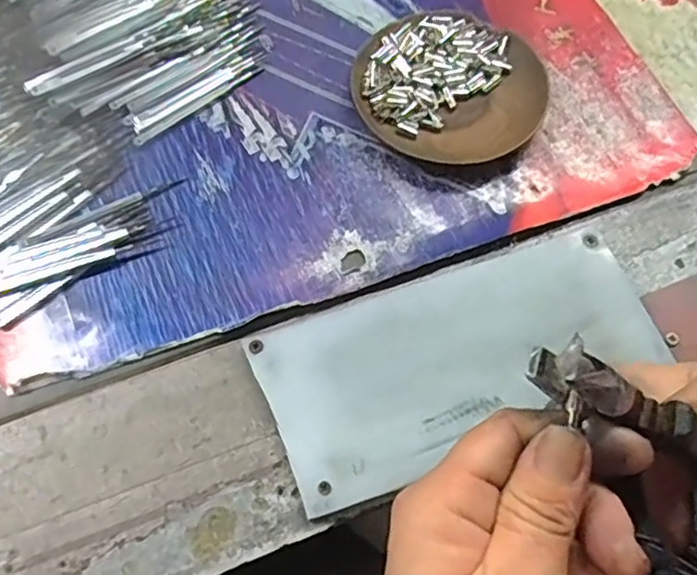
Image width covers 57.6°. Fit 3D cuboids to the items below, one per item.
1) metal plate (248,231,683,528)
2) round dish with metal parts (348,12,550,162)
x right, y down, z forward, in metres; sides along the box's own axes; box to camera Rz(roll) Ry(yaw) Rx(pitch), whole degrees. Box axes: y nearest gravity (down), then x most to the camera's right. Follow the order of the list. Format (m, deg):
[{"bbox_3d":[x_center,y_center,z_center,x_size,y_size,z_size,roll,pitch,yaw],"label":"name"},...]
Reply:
[{"bbox_3d":[0.057,0.032,0.323,0.197,0.005,0.093,-21,66,-11],"label":"metal plate"},{"bbox_3d":[0.062,-0.123,0.391,0.115,0.017,0.101,8,67,1],"label":"round dish with metal parts"}]

